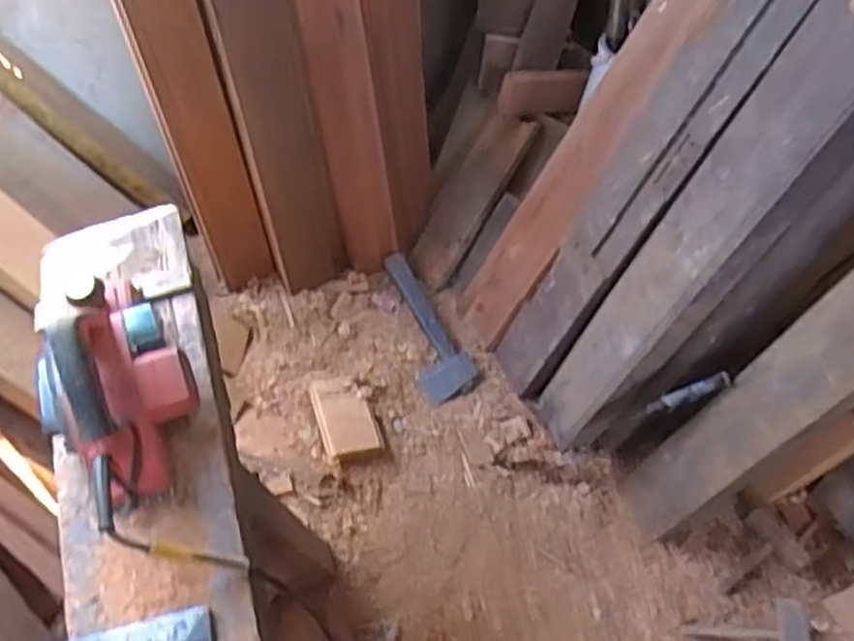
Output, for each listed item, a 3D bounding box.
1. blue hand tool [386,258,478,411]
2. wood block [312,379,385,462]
[{"bbox_3d":[-0.011,0.006,1.585,0.111,0.041,0.328,-24,61,-12],"label":"blue hand tool"},{"bbox_3d":[-0.158,0.184,1.475,0.106,0.030,0.172,-13,61,-21],"label":"wood block"}]

